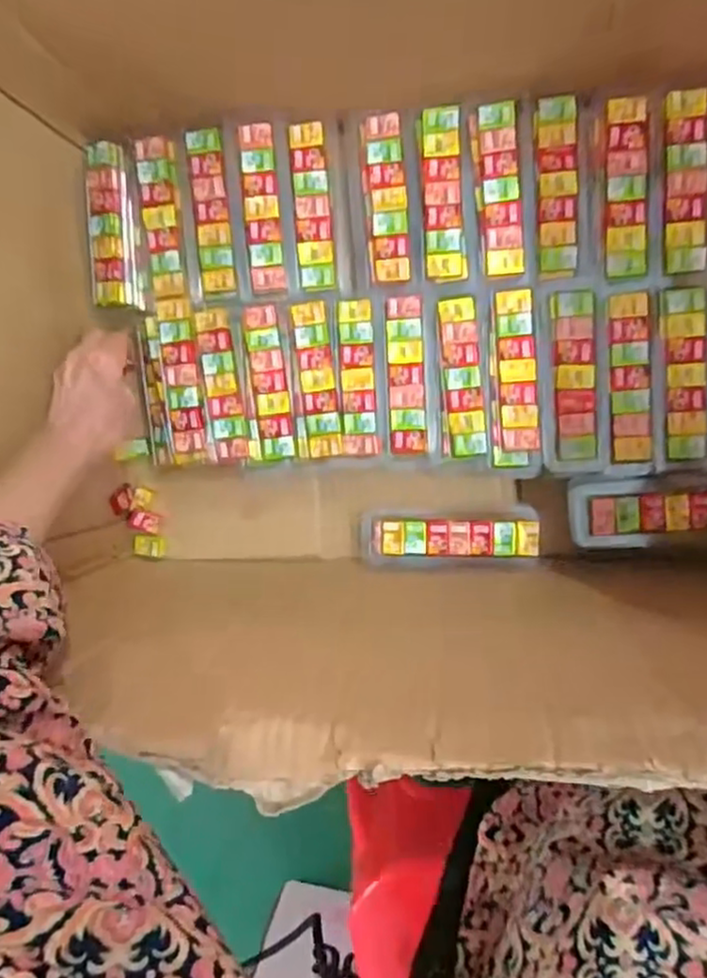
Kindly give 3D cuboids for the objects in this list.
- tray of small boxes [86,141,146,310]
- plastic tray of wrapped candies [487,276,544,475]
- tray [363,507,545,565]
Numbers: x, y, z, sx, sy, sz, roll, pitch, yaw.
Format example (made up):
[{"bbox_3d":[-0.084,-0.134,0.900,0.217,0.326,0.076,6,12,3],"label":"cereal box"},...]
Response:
[{"bbox_3d":[-0.193,-0.207,0.529,0.040,0.019,0.122,-3,95,8],"label":"tray of small boxes"},{"bbox_3d":[0.122,-0.081,0.505,0.038,0.013,0.142,-2,96,8],"label":"plastic tray of wrapped candies"},{"bbox_3d":[0.078,0.039,0.539,0.140,0.047,0.042,-2,96,8],"label":"tray"}]

